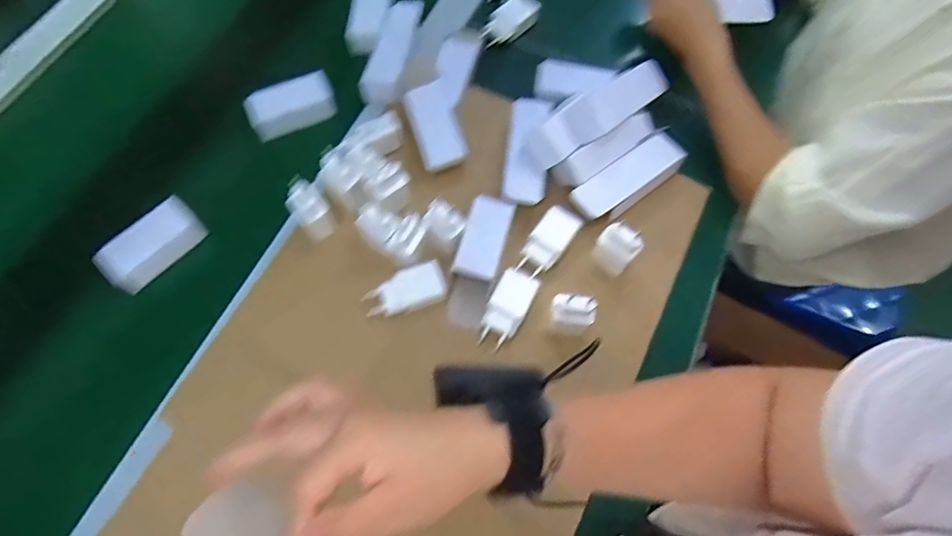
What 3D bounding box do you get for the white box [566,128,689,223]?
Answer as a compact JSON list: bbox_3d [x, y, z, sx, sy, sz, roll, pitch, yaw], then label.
[{"bbox_3d":[0.167,-0.098,0.550,0.130,0.032,0.046,-34,71,-16],"label":"white box"}]

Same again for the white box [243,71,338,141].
[{"bbox_3d":[-0.222,-0.196,0.608,0.101,0.032,0.048,-26,69,-13],"label":"white box"}]

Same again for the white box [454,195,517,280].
[{"bbox_3d":[0.010,-0.032,0.522,0.043,0.019,0.089,15,66,5],"label":"white box"}]

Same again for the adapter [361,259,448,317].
[{"bbox_3d":[-0.071,0.022,0.507,0.080,0.020,0.040,-16,67,-9],"label":"adapter"}]

